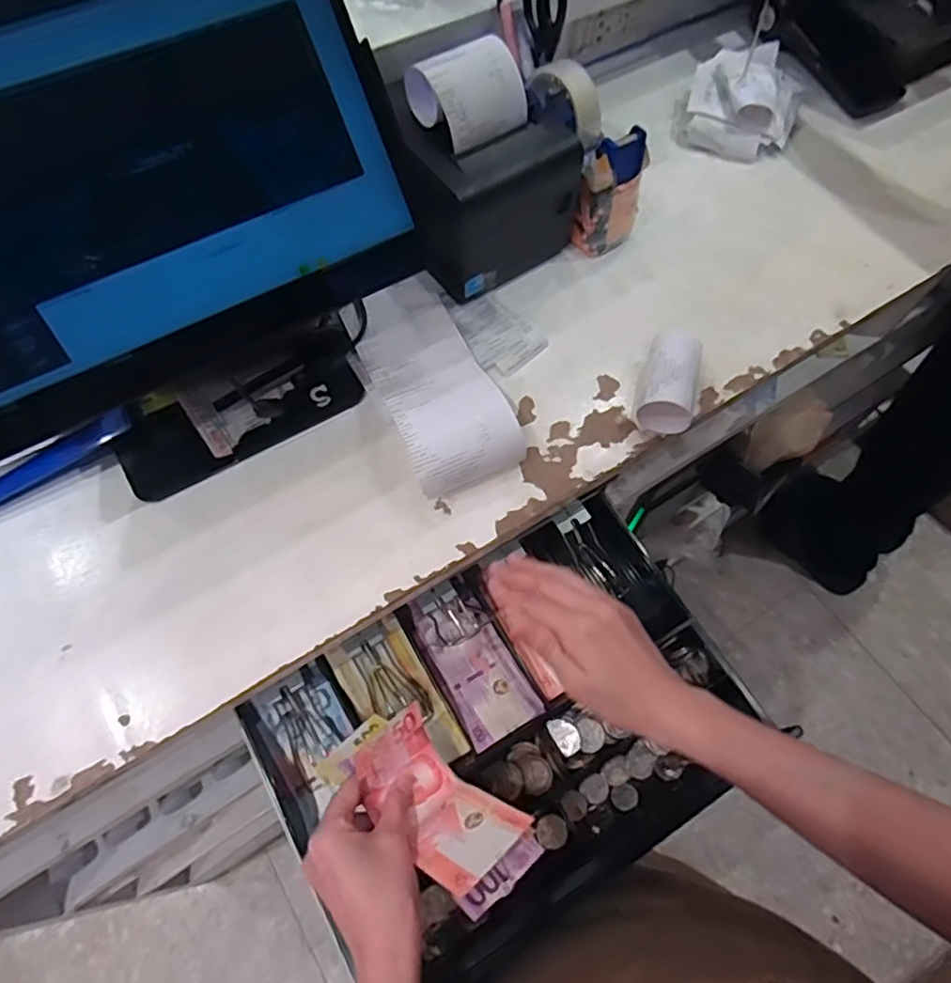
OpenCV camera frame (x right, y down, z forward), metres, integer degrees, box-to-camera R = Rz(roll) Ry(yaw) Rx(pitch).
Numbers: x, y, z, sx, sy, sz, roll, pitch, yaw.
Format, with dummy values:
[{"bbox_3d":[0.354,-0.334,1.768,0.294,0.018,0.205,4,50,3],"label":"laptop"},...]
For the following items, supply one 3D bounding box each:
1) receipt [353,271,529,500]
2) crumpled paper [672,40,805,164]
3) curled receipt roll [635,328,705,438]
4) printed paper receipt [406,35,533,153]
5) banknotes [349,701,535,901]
[{"bbox_3d":[-0.041,-0.101,0.559,0.094,0.053,0.215,-23,67,-12],"label":"receipt"},{"bbox_3d":[0.300,-0.445,0.723,0.128,0.047,0.148,25,66,10],"label":"crumpled paper"},{"bbox_3d":[0.170,-0.096,0.563,0.049,0.050,0.081,16,65,6],"label":"curled receipt roll"},{"bbox_3d":[-0.002,-0.334,0.532,0.088,0.048,0.069,-20,66,-11],"label":"printed paper receipt"},{"bbox_3d":[-0.025,0.216,0.446,0.064,0.054,0.128,-41,47,-18],"label":"banknotes"}]

